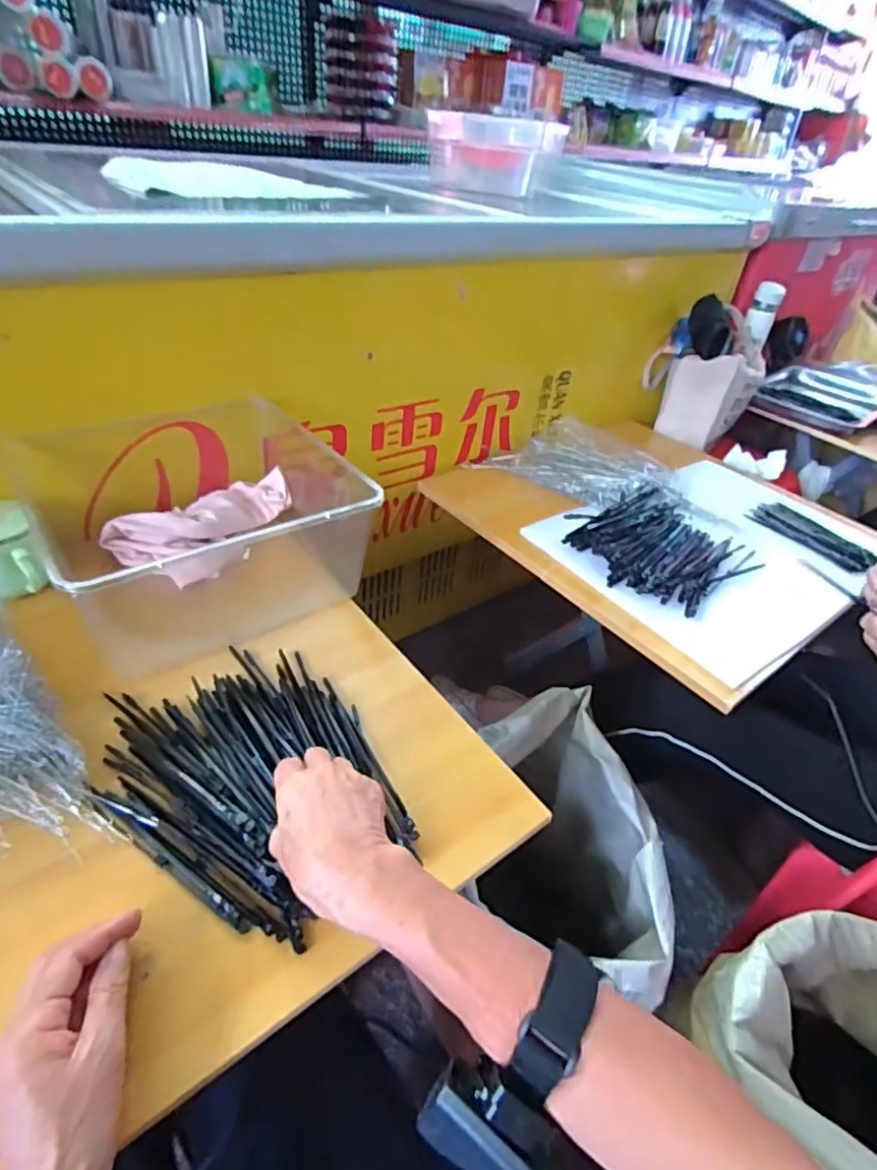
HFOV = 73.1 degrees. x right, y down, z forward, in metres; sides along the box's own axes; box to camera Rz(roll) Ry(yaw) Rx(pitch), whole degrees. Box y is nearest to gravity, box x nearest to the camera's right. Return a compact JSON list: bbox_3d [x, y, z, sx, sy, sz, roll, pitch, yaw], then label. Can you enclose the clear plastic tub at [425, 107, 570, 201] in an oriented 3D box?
[{"bbox_3d":[0.144,-1.049,1.448,0.306,0.149,0.205,18,40,14],"label":"clear plastic tub"}]

